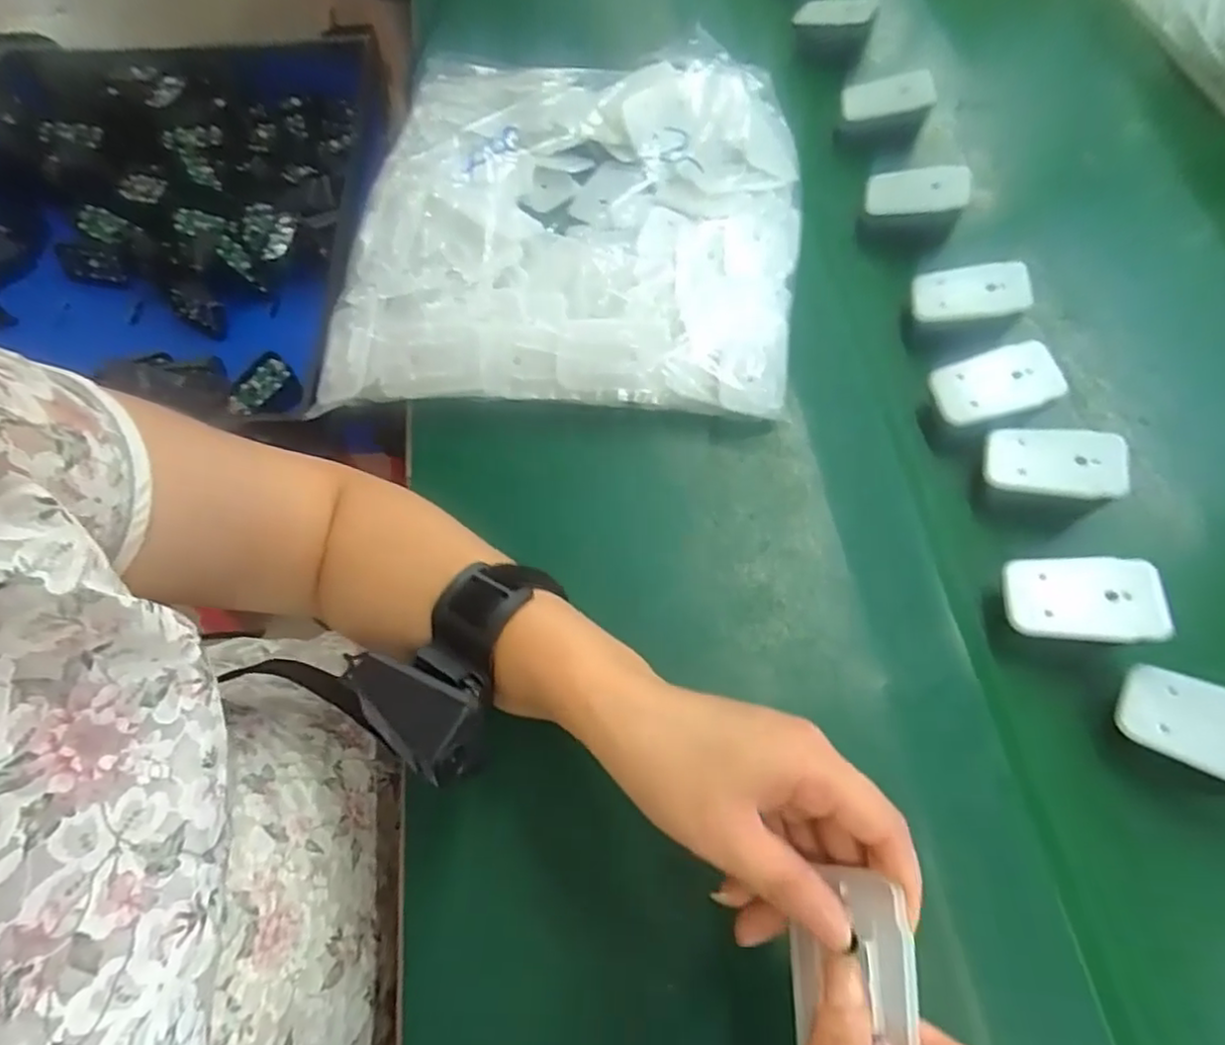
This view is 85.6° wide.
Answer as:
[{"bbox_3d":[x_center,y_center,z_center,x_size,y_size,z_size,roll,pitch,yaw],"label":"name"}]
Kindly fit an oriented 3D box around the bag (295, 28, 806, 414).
[{"bbox_3d":[-0.023,-0.204,0.455,0.291,0.092,0.294,5,63,3],"label":"bag"}]

